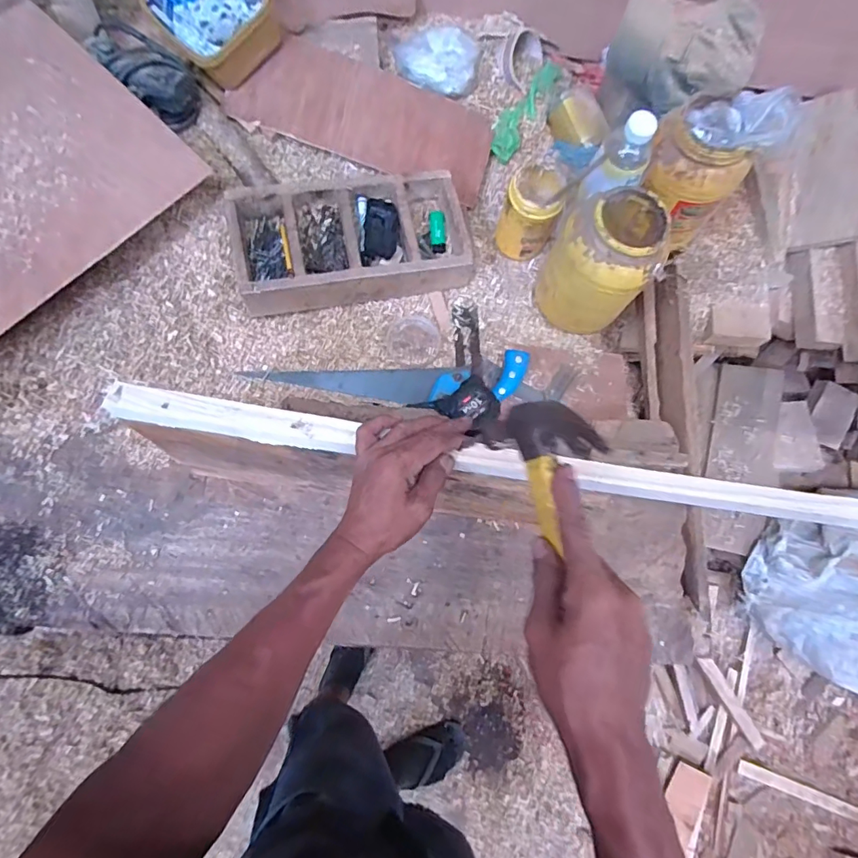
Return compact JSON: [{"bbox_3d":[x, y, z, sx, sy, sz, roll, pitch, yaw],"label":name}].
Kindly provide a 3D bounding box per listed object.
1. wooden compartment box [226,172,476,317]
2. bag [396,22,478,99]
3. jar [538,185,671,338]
[{"bbox_3d":[-0.122,-0.307,0.781,0.373,0.104,0.198,-12,70,-7],"label":"wooden compartment box"},{"bbox_3d":[0.013,-0.679,0.869,0.152,0.059,0.111,2,69,-2],"label":"bag"},{"bbox_3d":[0.268,-0.268,0.740,0.152,0.192,0.161,30,71,9],"label":"jar"}]

